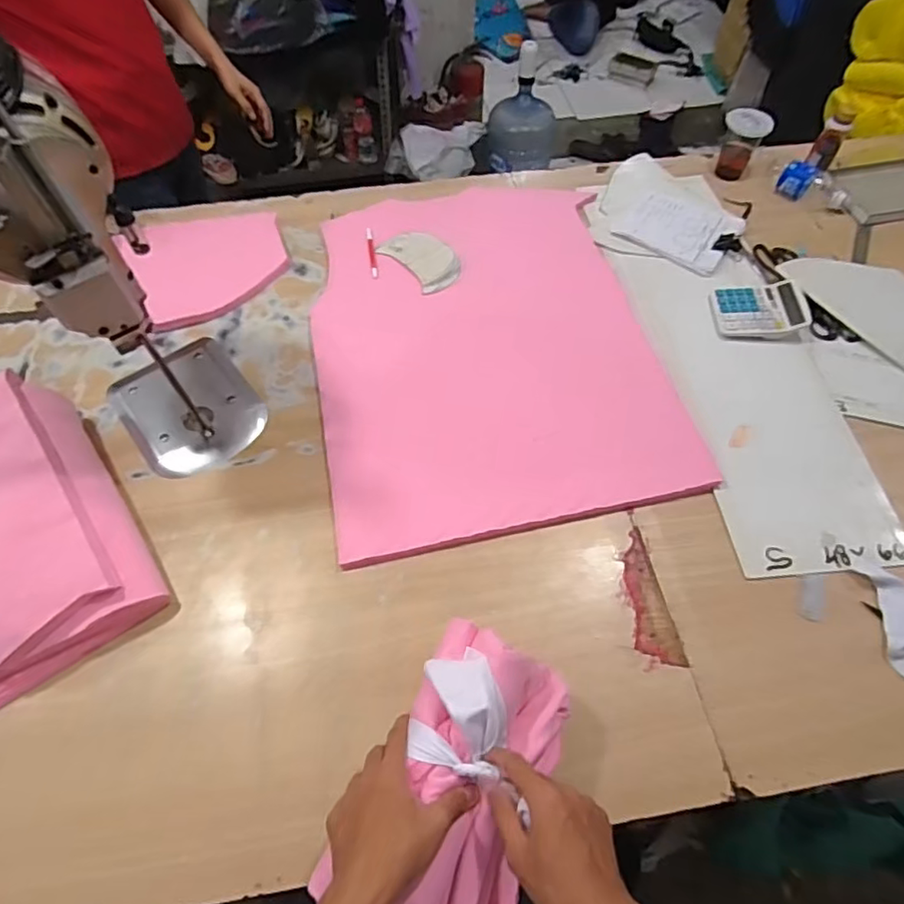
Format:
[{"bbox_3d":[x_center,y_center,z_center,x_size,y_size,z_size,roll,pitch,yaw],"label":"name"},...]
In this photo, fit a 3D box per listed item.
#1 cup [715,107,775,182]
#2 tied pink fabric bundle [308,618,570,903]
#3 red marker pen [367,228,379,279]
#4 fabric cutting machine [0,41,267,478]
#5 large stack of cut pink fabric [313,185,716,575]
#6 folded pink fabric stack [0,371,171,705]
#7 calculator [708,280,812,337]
[{"bbox_3d":[0.623,-0.669,1.248,0.091,0.127,0.080,20,60,12],"label":"cup"},{"bbox_3d":[0.018,0.315,0.568,0.161,0.103,0.265,21,58,12],"label":"tied pink fabric bundle"},{"bbox_3d":[-0.152,-0.381,1.107,0.013,0.009,0.143,-7,57,-6],"label":"red marker pen"},{"bbox_3d":[-0.422,-0.223,0.715,0.193,0.551,0.241,-29,62,-16],"label":"fabric cutting machine"},{"bbox_3d":[0.046,-0.217,1.022,0.561,0.030,0.764,-10,57,-8],"label":"large stack of cut pink fabric"},{"bbox_3d":[-0.597,0.102,0.743,0.294,0.127,0.384,-32,63,-18],"label":"folded pink fabric stack"},{"bbox_3d":[0.540,-0.255,1.014,0.149,0.022,0.121,-1,58,0],"label":"calculator"}]

